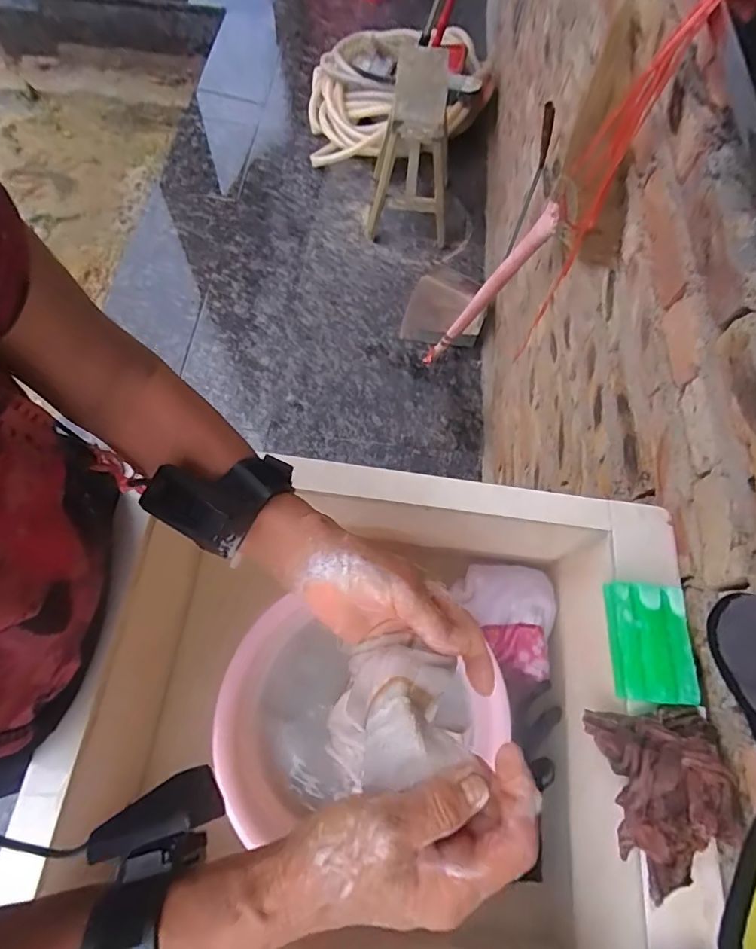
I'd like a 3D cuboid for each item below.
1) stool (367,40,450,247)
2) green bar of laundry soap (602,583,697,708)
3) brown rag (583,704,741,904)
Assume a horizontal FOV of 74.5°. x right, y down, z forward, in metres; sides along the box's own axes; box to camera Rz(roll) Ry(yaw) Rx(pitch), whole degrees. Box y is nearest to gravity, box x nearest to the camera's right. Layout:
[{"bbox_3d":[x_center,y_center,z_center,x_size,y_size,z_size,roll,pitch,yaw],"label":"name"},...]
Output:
[{"bbox_3d":[0.087,-0.786,1.225,0.202,0.392,0.256,6,67,0],"label":"stool"},{"bbox_3d":[0.249,0.154,0.453,0.073,0.023,0.099,7,67,1],"label":"green bar of laundry soap"},{"bbox_3d":[0.241,0.266,0.408,0.095,0.062,0.131,3,67,-1],"label":"brown rag"}]

